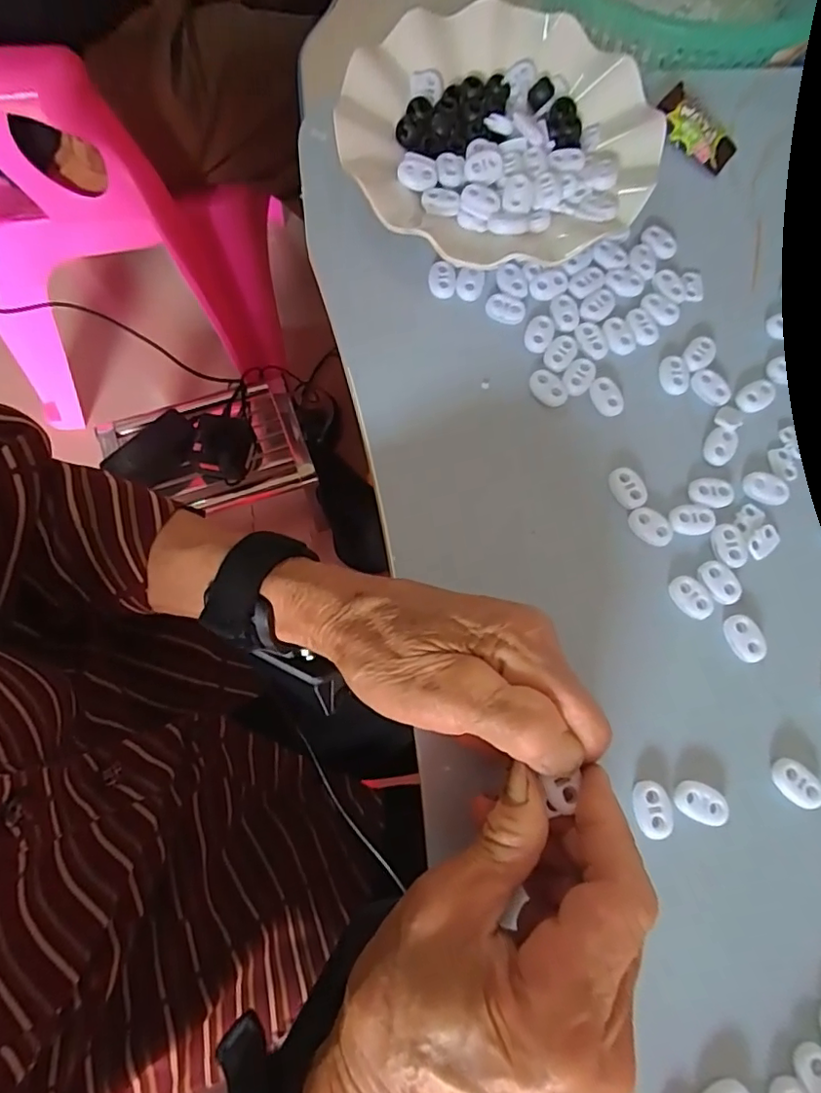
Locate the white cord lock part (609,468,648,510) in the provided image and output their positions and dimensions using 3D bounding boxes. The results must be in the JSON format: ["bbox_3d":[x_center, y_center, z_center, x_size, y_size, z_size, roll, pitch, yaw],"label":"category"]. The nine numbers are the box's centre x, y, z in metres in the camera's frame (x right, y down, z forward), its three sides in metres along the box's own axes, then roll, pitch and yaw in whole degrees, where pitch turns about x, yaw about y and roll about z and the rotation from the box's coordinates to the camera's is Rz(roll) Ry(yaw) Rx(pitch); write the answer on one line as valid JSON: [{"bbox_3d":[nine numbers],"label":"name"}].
[{"bbox_3d":[0.109,-0.029,0.278,0.015,0.005,0.021,-27,74,-10],"label":"white cord lock part"}]

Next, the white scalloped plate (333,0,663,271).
[{"bbox_3d":[0.051,-0.236,0.325,0.173,0.050,0.173,-3,71,-2],"label":"white scalloped plate"}]

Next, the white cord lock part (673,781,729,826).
[{"bbox_3d":[0.124,0.109,0.237,0.022,0.004,0.014,27,73,7],"label":"white cord lock part"}]

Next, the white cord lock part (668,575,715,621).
[{"bbox_3d":[0.133,0.024,0.263,0.014,0.004,0.022,-37,76,-13],"label":"white cord lock part"}]

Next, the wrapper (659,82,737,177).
[{"bbox_3d":[0.172,-0.250,0.337,0.054,0.012,0.027,36,69,-13],"label":"wrapper"}]

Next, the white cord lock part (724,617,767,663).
[{"bbox_3d":[0.155,0.043,0.258,0.014,0.006,0.022,-18,73,-7],"label":"white cord lock part"}]

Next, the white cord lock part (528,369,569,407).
[{"bbox_3d":[0.072,-0.083,0.291,0.015,0.005,0.021,-34,75,-12],"label":"white cord lock part"}]

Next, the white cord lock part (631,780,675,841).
[{"bbox_3d":[0.102,0.111,0.235,0.014,0.004,0.022,-10,72,-5],"label":"white cord lock part"}]

